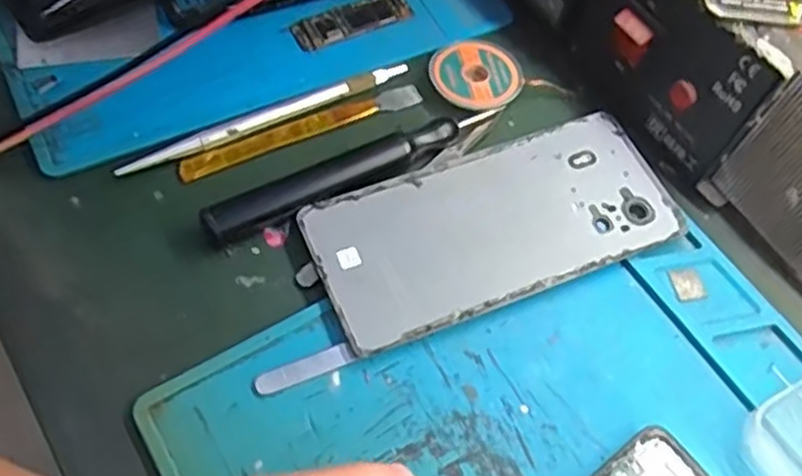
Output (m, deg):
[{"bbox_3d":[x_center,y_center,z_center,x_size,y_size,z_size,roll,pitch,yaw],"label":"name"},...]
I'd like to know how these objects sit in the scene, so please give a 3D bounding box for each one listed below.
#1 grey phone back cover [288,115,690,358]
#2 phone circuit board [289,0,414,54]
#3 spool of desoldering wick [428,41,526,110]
[{"bbox_3d":[0.042,-0.007,0.329,0.158,0.009,0.072,-21,64,-14],"label":"grey phone back cover"},{"bbox_3d":[-0.026,-0.112,0.383,0.060,0.004,0.022,-24,65,-16],"label":"phone circuit board"},{"bbox_3d":[0.036,-0.081,0.367,0.044,0.013,0.043,1,60,-3],"label":"spool of desoldering wick"}]

